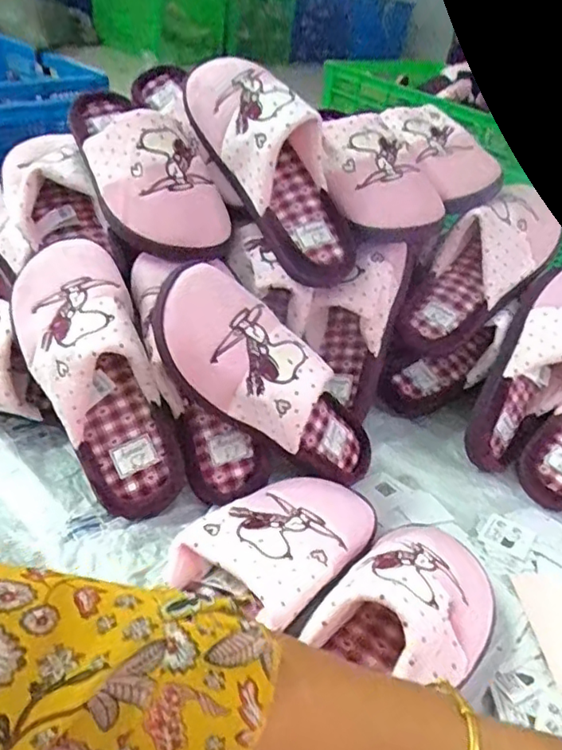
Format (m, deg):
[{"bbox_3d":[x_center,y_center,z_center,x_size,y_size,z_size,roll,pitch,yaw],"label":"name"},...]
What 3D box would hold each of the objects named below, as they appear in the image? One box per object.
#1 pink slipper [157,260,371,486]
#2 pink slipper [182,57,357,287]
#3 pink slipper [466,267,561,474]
[{"bbox_3d":[-0.002,0.012,0.498,0.091,0.244,0.096,-31,31,22],"label":"pink slipper"},{"bbox_3d":[-0.007,-0.197,0.549,0.073,0.103,0.242,-32,91,-40],"label":"pink slipper"},{"bbox_3d":[0.260,-0.005,0.593,0.087,0.229,0.064,30,-2,27],"label":"pink slipper"}]

